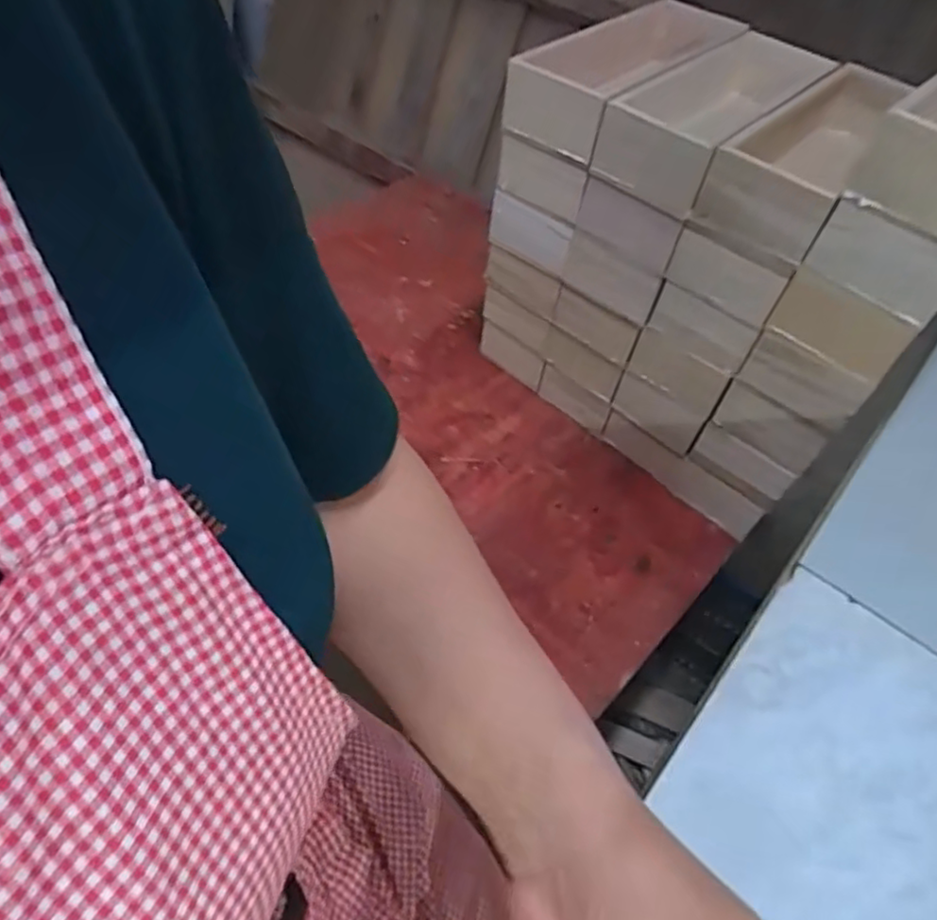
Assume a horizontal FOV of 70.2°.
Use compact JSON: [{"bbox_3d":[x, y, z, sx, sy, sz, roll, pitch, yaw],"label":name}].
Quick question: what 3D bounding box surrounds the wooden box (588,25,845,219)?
[{"bbox_3d":[0.229,-0.324,0.628,0.109,0.072,0.261,36,56,22],"label":"wooden box"}]

